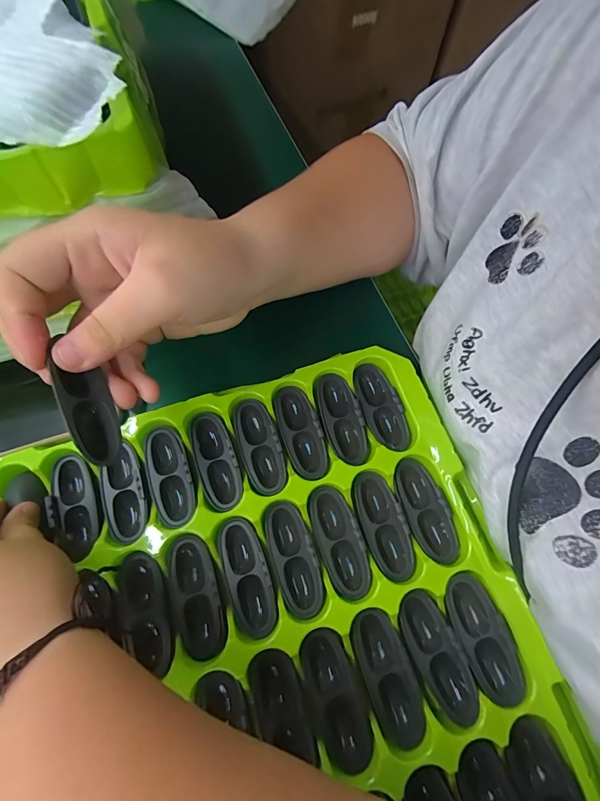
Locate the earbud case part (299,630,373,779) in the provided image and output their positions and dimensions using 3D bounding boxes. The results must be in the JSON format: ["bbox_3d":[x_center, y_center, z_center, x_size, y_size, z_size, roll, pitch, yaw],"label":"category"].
[{"bbox_3d":[0.020,0.165,0.204,0.030,0.010,0.066,-15,71,-7],"label":"earbud case part"}]

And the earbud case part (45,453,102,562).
[{"bbox_3d":[-0.145,0.068,0.236,0.027,0.013,0.063,-17,72,-8],"label":"earbud case part"}]

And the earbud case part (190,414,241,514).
[{"bbox_3d":[-0.057,0.040,0.247,0.027,0.009,0.066,-20,72,-9],"label":"earbud case part"}]

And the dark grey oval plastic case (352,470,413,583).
[{"bbox_3d":[0.054,0.081,0.239,0.029,0.009,0.067,-16,72,-8],"label":"dark grey oval plastic case"}]

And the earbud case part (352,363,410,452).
[{"bbox_3d":[0.058,0.004,0.264,0.028,0.008,0.067,-18,72,-8],"label":"earbud case part"}]

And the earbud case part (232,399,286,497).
[{"bbox_3d":[-0.028,0.031,0.252,0.027,0.009,0.067,-18,72,-8],"label":"earbud case part"}]

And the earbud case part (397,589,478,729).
[{"bbox_3d":[0.079,0.147,0.212,0.028,0.010,0.066,-21,72,-9],"label":"earbud case part"}]

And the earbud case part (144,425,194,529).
[{"bbox_3d":[-0.087,0.049,0.242,0.028,0.007,0.064,-17,72,-8],"label":"earbud case part"}]

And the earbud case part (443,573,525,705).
[{"bbox_3d":[0.107,0.137,0.212,0.027,0.011,0.067,-16,72,-8],"label":"earbud case part"}]

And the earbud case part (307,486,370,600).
[{"bbox_3d":[0.025,0.090,0.235,0.027,0.012,0.066,-17,72,-8],"label":"earbud case part"}]

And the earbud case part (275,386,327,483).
[{"bbox_3d":[0.001,0.021,0.256,0.027,0.009,0.067,-18,72,-8],"label":"earbud case part"}]

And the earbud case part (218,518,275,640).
[{"bbox_3d":[-0.033,0.108,0.225,0.028,0.008,0.066,-18,72,-8],"label":"earbud case part"}]

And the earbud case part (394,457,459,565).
[{"bbox_3d":[0.083,0.072,0.243,0.029,0.010,0.066,-19,72,-8],"label":"earbud case part"}]

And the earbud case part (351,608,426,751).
[{"bbox_3d":[0.051,0.158,0.210,0.028,0.010,0.066,-16,72,-8],"label":"earbud case part"}]

